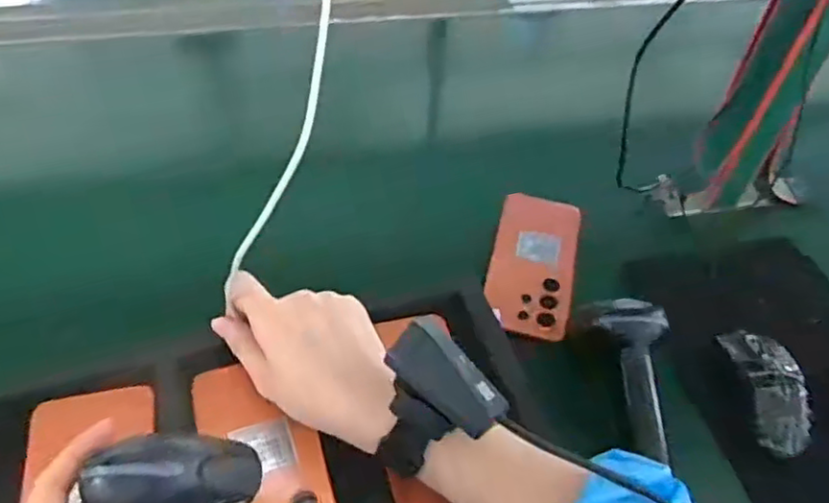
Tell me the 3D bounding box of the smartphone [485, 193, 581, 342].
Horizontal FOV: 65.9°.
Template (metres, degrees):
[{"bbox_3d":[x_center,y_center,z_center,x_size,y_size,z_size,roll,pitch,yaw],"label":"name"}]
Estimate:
[{"bbox_3d":[0.114,0.009,0.609,0.079,0.010,0.163,10,52,11],"label":"smartphone"}]

